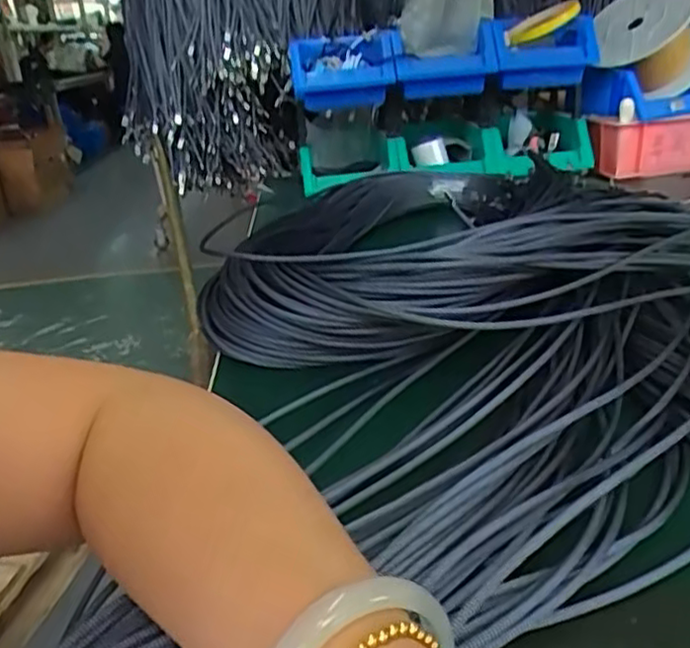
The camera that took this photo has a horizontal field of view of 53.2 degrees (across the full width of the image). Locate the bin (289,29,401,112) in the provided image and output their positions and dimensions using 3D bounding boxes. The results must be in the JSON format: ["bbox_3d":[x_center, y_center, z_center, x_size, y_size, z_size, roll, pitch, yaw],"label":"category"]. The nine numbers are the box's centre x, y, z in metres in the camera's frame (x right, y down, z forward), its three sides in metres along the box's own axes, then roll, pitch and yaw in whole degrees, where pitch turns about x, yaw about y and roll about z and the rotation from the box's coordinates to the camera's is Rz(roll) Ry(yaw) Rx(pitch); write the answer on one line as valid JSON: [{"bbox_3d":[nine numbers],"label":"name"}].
[{"bbox_3d":[-0.001,-0.340,0.916,0.141,0.077,0.244,-5,23,1],"label":"bin"}]

